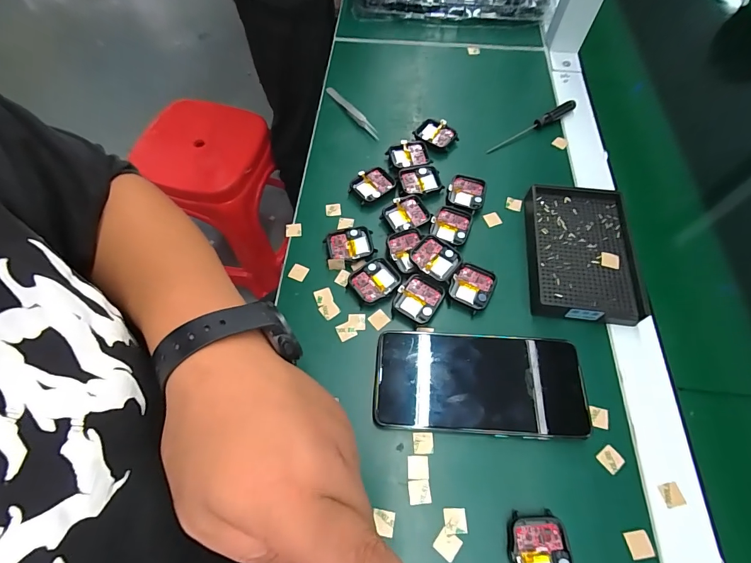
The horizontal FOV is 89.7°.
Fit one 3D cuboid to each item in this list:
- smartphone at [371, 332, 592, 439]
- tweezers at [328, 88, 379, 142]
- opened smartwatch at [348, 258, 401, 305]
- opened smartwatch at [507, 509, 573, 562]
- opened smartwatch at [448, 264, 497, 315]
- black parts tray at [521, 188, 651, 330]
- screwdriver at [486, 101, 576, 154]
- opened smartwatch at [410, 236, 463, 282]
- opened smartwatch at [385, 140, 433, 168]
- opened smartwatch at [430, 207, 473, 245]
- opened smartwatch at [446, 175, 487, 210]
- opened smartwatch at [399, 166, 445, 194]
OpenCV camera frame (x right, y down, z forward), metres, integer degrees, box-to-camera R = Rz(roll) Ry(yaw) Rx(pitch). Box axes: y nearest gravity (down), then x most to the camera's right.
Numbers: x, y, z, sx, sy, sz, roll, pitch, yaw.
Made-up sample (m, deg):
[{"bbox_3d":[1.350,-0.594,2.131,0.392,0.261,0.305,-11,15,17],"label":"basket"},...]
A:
[{"bbox_3d":[0.081,0.081,0.304,0.160,0.016,0.078,4,62,1],"label":"smartphone"},{"bbox_3d":[-0.030,-0.210,0.463,0.010,0.012,0.110,-30,66,-15],"label":"tweezers"},{"bbox_3d":[0.001,0.000,0.351,0.044,0.010,0.039,-30,66,-15],"label":"opened smartwatch"},{"bbox_3d":[0.110,0.183,0.252,0.038,0.009,0.047,-2,62,-1],"label":"opened smartwatch"},{"bbox_3d":[0.089,0.005,0.346,0.036,0.006,0.042,26,65,13],"label":"opened smartwatch"},{"bbox_3d":[0.194,-0.029,0.361,0.092,0.020,0.139,7,62,3],"label":"black parts tray"},{"bbox_3d":[0.185,-0.183,0.446,0.130,0.014,0.010,-29,66,-15],"label":"screwdriver"},{"bbox_3d":[0.056,-0.020,0.354,0.043,0.012,0.038,32,66,15],"label":"opened smartwatch"},{"bbox_3d":[0.037,-0.142,0.422,0.046,0.007,0.039,-4,62,-3],"label":"opened smartwatch"},{"bbox_3d":[0.076,-0.056,0.379,0.037,0.006,0.042,16,63,8],"label":"opened smartwatch"},{"bbox_3d":[0.097,-0.093,0.399,0.039,0.011,0.044,24,64,12],"label":"opened smartwatch"},{"bbox_3d":[0.049,-0.107,0.407,0.044,0.009,0.036,-5,62,-3],"label":"opened smartwatch"}]

